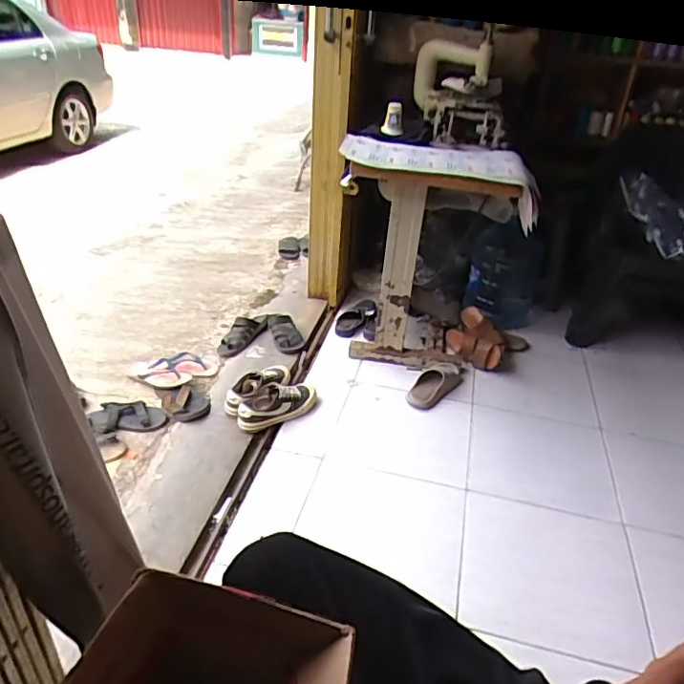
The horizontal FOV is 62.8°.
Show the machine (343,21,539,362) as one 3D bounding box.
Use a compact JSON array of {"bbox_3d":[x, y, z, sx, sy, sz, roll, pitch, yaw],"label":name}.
[{"bbox_3d":[0.283,-0.398,1.788,0.505,0.947,0.482,8,31,6],"label":"machine"}]

